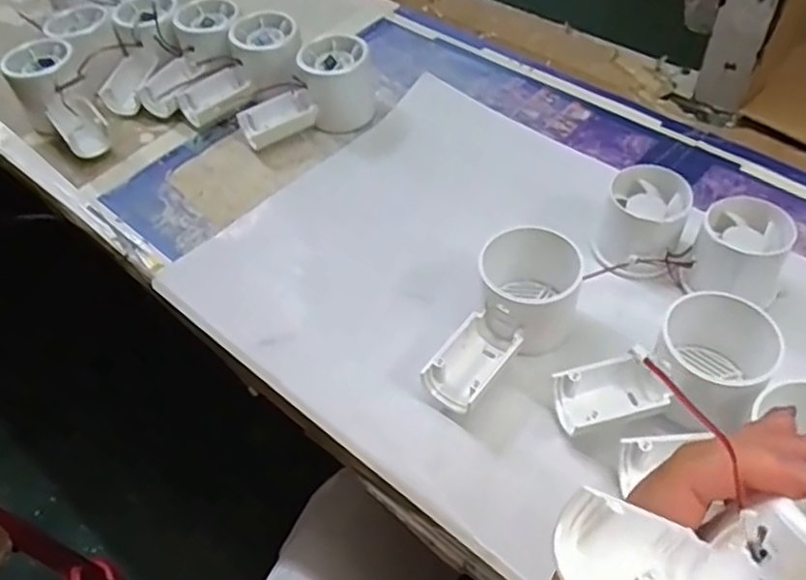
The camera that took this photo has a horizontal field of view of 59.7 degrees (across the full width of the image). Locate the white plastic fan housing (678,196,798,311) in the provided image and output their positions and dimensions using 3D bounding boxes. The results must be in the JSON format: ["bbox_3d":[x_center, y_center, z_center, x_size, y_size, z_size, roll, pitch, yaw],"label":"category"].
[{"bbox_3d":[0.208,-0.019,0.436,0.053,0.047,0.060,24,56,23],"label":"white plastic fan housing"}]

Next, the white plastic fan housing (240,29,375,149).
[{"bbox_3d":[-0.079,-0.163,0.573,0.116,0.054,0.052,-19,51,-11],"label":"white plastic fan housing"}]

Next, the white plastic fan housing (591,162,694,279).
[{"bbox_3d":[0.153,-0.042,0.457,0.051,0.050,0.059,20,55,21],"label":"white plastic fan housing"}]

